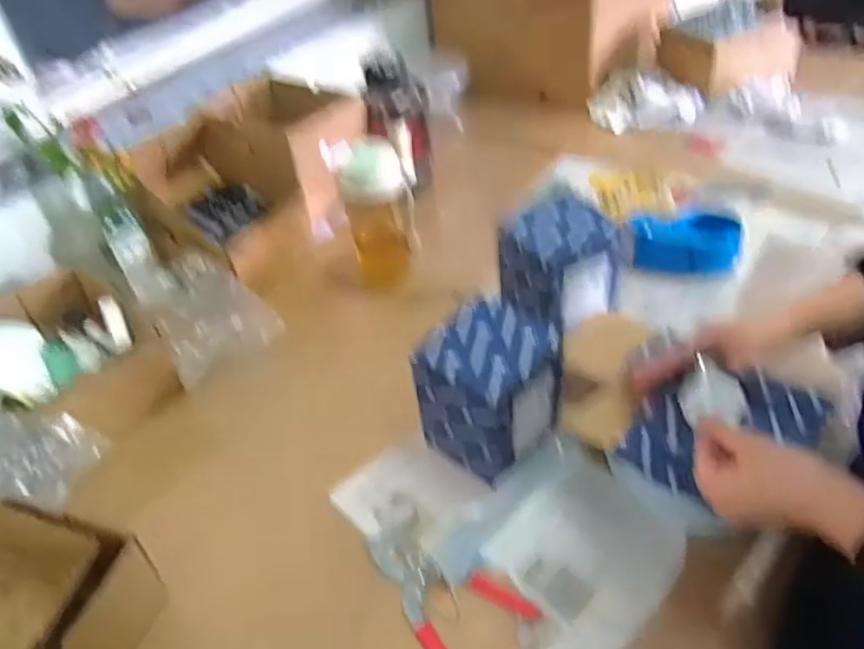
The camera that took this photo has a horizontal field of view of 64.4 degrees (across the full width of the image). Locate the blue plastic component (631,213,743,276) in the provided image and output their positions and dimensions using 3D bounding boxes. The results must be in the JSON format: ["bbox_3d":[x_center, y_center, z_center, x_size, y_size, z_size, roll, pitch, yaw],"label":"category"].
[{"bbox_3d":[0.327,-0.100,0.879,0.137,0.057,0.066,0,42,7],"label":"blue plastic component"}]

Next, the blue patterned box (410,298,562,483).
[{"bbox_3d":[0.057,0.067,0.679,0.112,0.129,0.112,31,54,35],"label":"blue patterned box"}]

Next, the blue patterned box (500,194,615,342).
[{"bbox_3d":[0.146,-0.062,0.810,0.108,0.133,0.109,-27,46,-21],"label":"blue patterned box"}]

